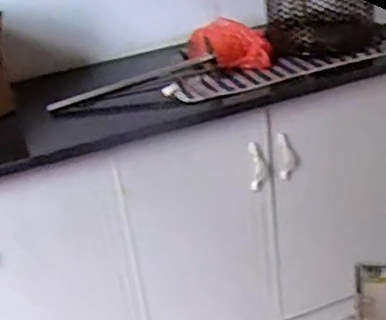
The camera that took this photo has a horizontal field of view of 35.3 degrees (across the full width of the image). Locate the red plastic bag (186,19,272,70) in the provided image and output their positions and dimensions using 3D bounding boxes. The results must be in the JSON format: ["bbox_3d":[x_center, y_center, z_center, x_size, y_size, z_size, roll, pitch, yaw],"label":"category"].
[{"bbox_3d":[0.087,-0.288,1.493,0.189,0.059,0.249,-8,29,-1],"label":"red plastic bag"}]

